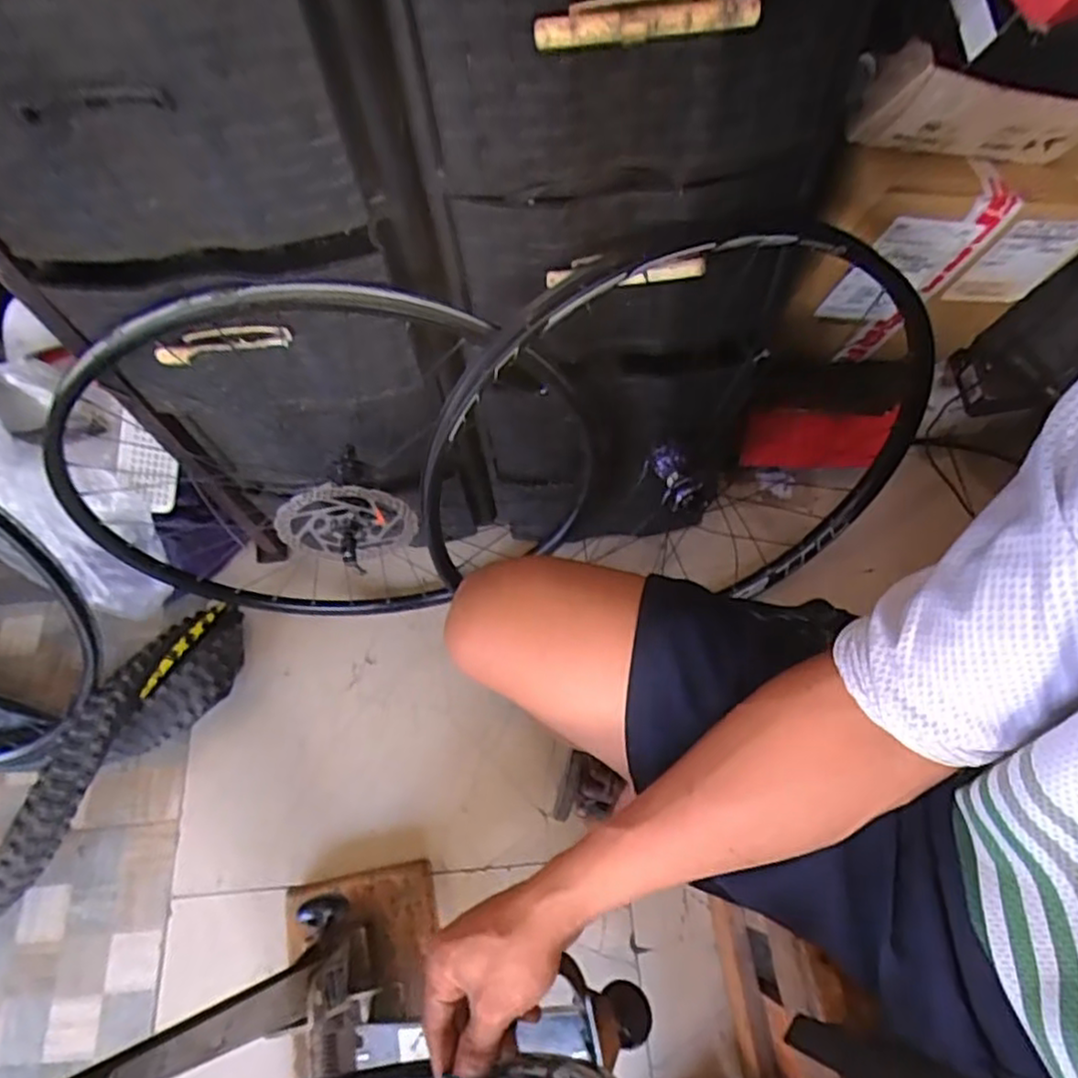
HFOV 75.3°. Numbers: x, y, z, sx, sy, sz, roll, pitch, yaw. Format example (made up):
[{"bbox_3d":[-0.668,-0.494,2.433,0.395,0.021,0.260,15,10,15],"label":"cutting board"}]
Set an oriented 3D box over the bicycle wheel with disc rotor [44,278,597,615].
[{"bbox_3d":[-0.257,-0.075,0.840,0.616,0.583,0.158,-2,65,3],"label":"bicycle wheel with disc rotor"}]

